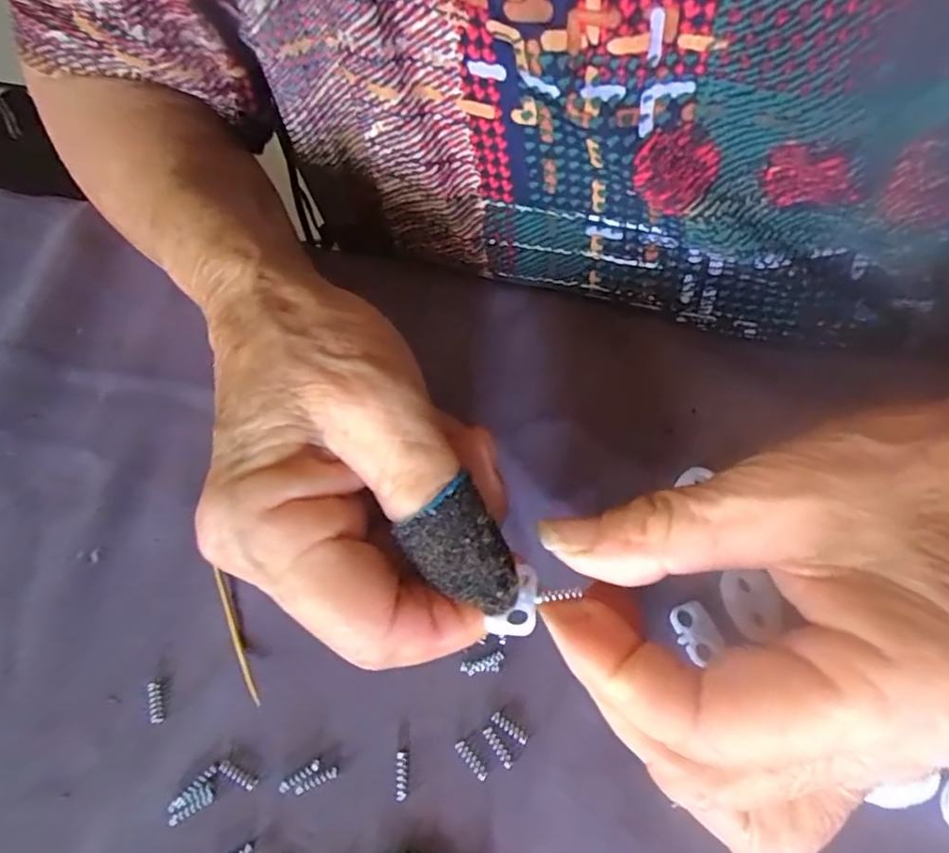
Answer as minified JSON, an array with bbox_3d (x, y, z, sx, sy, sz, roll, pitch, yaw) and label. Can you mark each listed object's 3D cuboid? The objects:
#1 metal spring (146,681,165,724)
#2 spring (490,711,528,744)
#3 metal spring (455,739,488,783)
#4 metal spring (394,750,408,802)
[{"bbox_3d":[-0.095,0.082,0.168,0.004,0.004,0.012,-18,63,-6],"label":"metal spring"},{"bbox_3d":[0.010,0.086,0.162,0.012,0.004,0.004,29,68,17],"label":"spring"},{"bbox_3d":[-0.001,0.094,0.160,0.004,0.004,0.012,-41,67,-17],"label":"metal spring"},{"bbox_3d":[-0.021,0.098,0.159,0.004,0.004,0.012,-3,62,2],"label":"metal spring"}]

